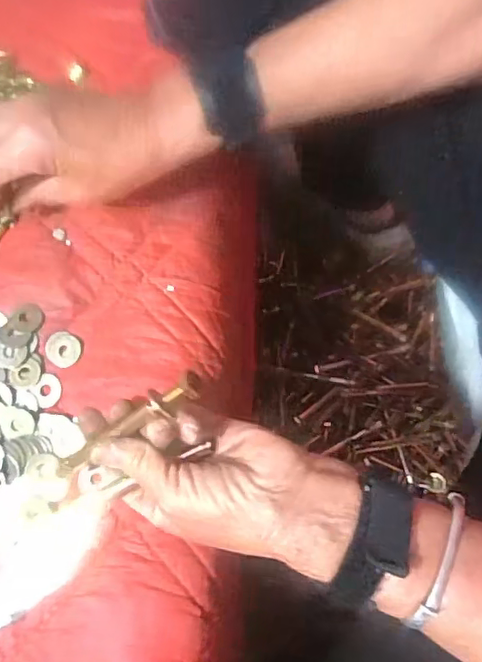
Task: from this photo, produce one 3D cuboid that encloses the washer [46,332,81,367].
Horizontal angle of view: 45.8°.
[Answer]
[{"bbox_3d":[-0.121,0.013,0.385,0.024,0.004,0.024,-1,76,6],"label":"washer"}]

